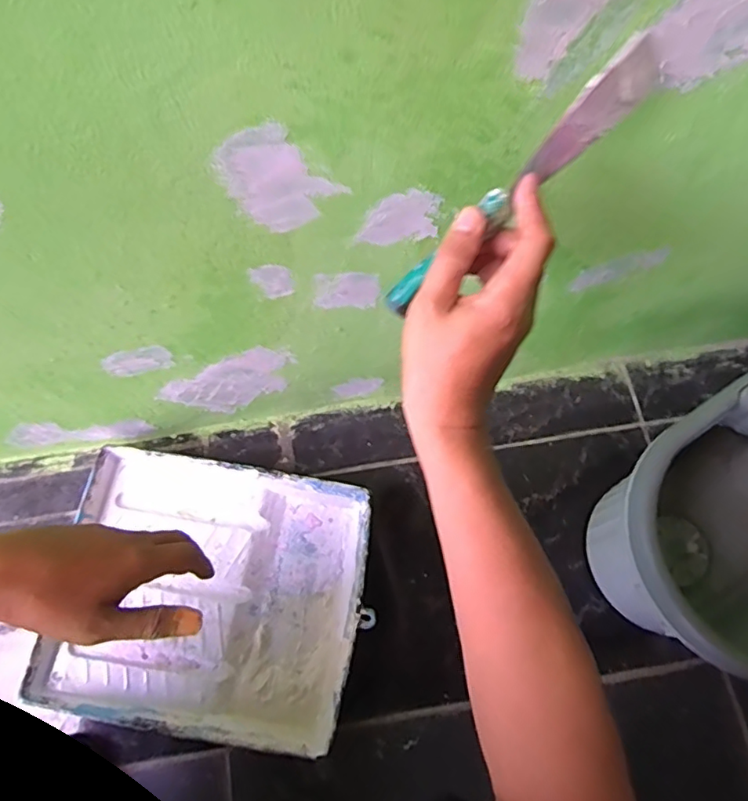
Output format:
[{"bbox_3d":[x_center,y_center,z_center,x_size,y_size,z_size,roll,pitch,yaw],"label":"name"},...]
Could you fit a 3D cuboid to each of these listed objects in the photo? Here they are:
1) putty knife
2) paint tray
[{"bbox_3d":[0.088,-0.130,0.345,0.210,0.054,0.015,-43,75,12],"label":"putty knife"},{"bbox_3d":[-0.189,0.226,0.668,0.337,0.062,0.286,9,71,2],"label":"paint tray"}]

